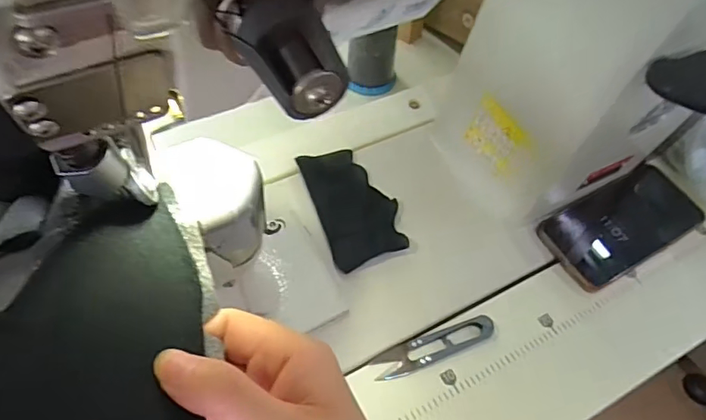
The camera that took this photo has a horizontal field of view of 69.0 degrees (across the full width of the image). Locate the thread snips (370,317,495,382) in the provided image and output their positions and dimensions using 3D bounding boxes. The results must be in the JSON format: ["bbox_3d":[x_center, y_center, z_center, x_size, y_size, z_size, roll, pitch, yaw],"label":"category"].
[{"bbox_3d":[0.064,0.106,0.403,0.101,0.009,0.024,-18,57,-16],"label":"thread snips"}]

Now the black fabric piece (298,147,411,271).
[{"bbox_3d":[0.000,-0.007,0.450,0.063,0.006,0.110,-17,65,-12],"label":"black fabric piece"}]

